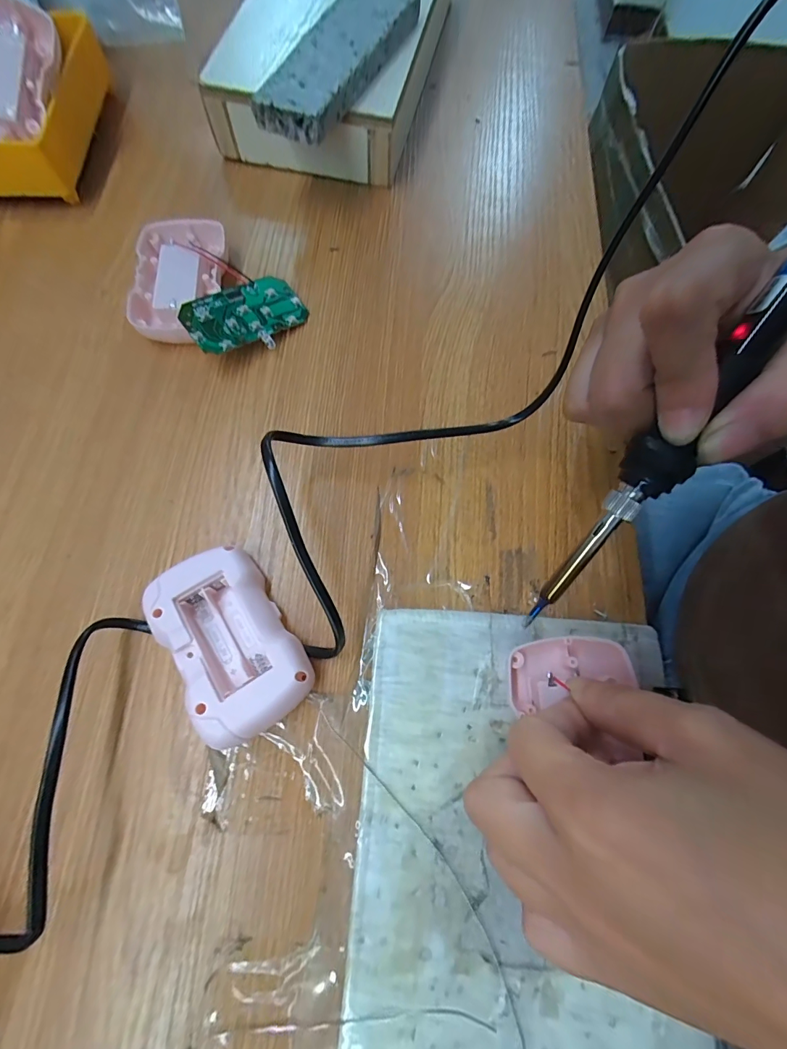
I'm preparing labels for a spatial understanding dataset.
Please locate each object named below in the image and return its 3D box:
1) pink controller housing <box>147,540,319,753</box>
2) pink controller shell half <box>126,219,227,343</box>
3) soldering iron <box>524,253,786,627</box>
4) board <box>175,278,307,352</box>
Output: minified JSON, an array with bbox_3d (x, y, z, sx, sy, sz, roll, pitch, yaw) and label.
[{"bbox_3d":[-0.076,0.053,0.190,0.049,0.025,0.084,-33,75,-12],"label":"pink controller housing"},{"bbox_3d":[-0.137,-0.159,0.263,0.054,0.020,0.087,-3,71,-3],"label":"pink controller shell half"},{"bbox_3d":[0.108,-0.045,0.139,0.019,0.015,0.205,33,108,9],"label":"soldering iron"},{"bbox_3d":[-0.090,-0.129,0.251,0.073,0.004,0.042,-35,87,-24],"label":"board"}]

